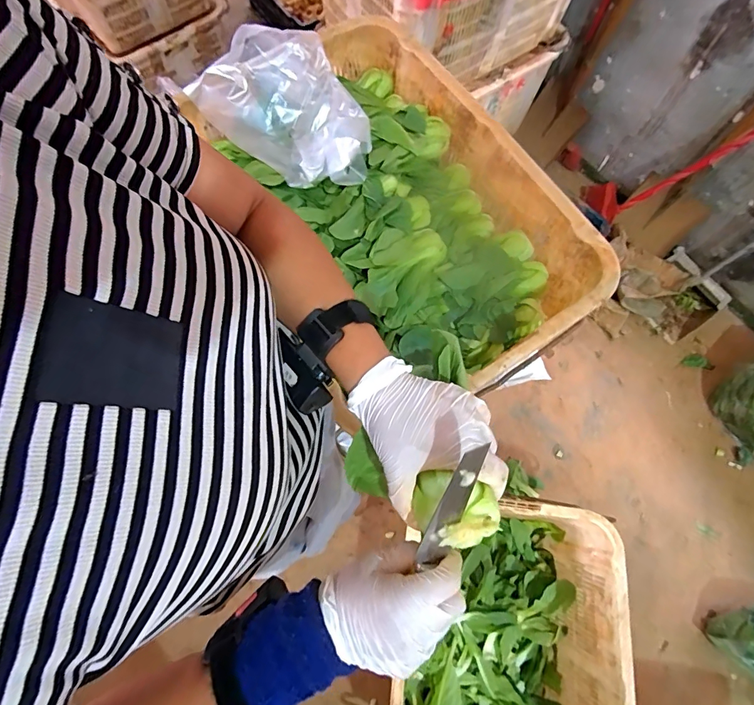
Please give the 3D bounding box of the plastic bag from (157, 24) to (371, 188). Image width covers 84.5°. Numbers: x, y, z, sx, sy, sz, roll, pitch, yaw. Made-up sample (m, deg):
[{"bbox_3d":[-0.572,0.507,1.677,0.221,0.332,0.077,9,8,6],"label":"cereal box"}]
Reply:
[{"bbox_3d":[-0.131,-0.430,0.733,0.312,0.098,0.234,25,73,8],"label":"plastic bag"}]

